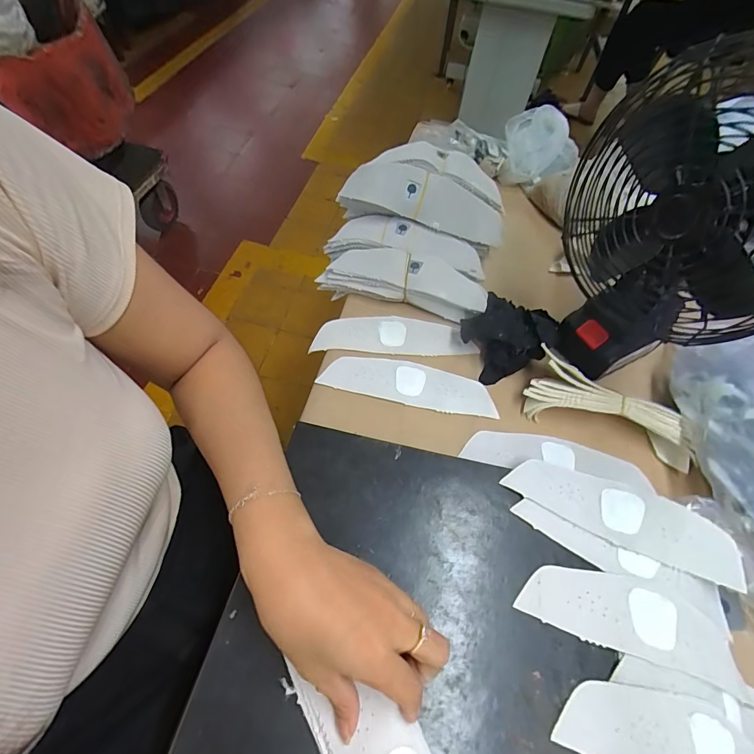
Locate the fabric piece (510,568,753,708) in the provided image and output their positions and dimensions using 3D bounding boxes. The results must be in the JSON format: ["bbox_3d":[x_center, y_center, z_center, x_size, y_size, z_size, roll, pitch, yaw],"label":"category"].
[{"bbox_3d":[0.199,0.190,0.318,0.165,0.017,0.054,14,55,12],"label":"fabric piece"}]

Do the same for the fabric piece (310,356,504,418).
[{"bbox_3d":[0.036,0.006,0.448,0.189,0.006,0.055,13,57,4],"label":"fabric piece"}]

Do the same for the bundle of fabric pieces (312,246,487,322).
[{"bbox_3d":[0.034,-0.124,0.506,0.209,0.045,0.061,16,57,6],"label":"bundle of fabric pieces"}]

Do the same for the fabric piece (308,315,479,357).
[{"bbox_3d":[0.020,-0.051,0.487,0.189,0.009,0.054,2,57,-3],"label":"fabric piece"}]

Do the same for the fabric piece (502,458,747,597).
[{"bbox_3d":[0.214,0.119,0.355,0.187,0.012,0.055,21,61,19],"label":"fabric piece"}]

